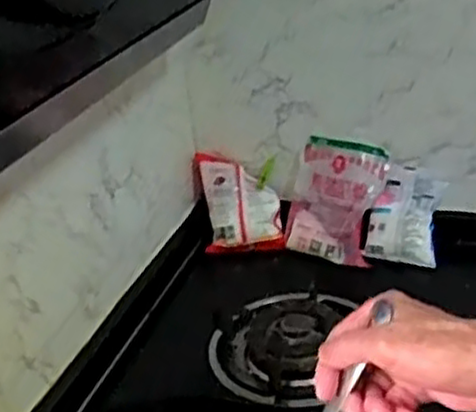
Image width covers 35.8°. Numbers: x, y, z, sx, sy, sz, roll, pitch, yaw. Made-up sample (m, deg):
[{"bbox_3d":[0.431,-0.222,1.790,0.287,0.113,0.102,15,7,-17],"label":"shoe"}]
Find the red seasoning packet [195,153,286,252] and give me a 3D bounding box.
[{"bbox_3d":[0.002,-0.012,1.307,0.131,0.194,0.029,-12,-18,-5],"label":"red seasoning packet"}]

